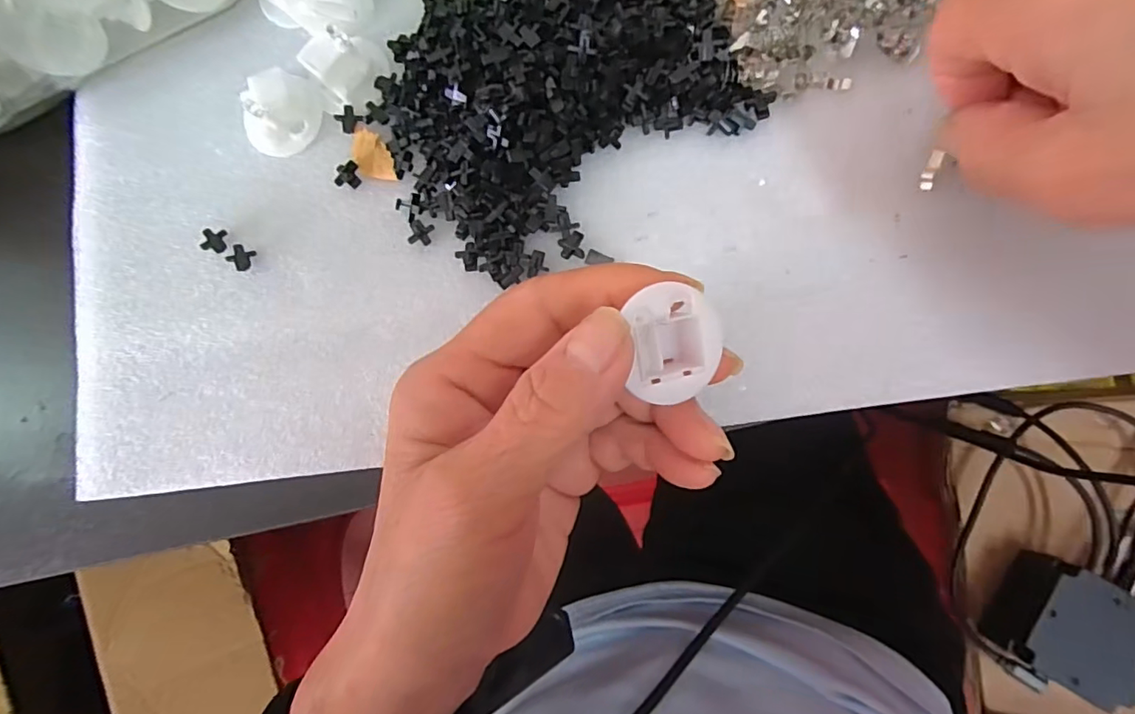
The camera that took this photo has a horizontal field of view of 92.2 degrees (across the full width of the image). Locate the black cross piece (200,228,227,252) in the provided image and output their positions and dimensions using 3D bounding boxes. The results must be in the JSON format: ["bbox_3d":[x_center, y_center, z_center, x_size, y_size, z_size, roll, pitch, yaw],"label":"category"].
[{"bbox_3d":[-0.138,-0.046,0.213,0.007,0.005,0.009,9,86,7],"label":"black cross piece"}]

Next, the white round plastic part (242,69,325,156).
[{"bbox_3d":[-0.111,-0.094,0.208,0.022,0.018,0.031,34,89,8],"label":"white round plastic part"}]

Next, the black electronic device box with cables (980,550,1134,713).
[{"bbox_3d":[0.351,0.192,0.389,0.084,0.049,0.085,33,89,8],"label":"black electronic device box with cables"}]

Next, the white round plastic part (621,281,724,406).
[{"bbox_3d":[0.028,-0.004,0.155,0.027,0.013,0.030,-2,98,-16],"label":"white round plastic part"}]

